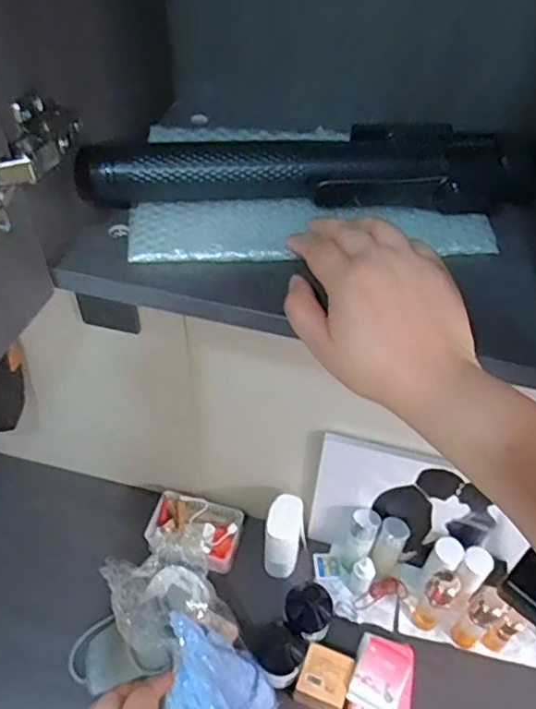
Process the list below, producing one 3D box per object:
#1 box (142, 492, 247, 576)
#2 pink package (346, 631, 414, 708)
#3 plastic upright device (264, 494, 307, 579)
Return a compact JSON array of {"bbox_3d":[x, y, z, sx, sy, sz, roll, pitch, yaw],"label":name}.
[{"bbox_3d":[-0.134,0.322,1.104,0.166,0.047,0.121,10,49,7],"label":"box"},{"bbox_3d":[0.174,0.529,0.940,0.098,0.089,0.165,11,49,8],"label":"pink package"},{"bbox_3d":[0.032,0.327,1.076,0.071,0.151,0.091,6,48,3],"label":"plastic upright device"}]

